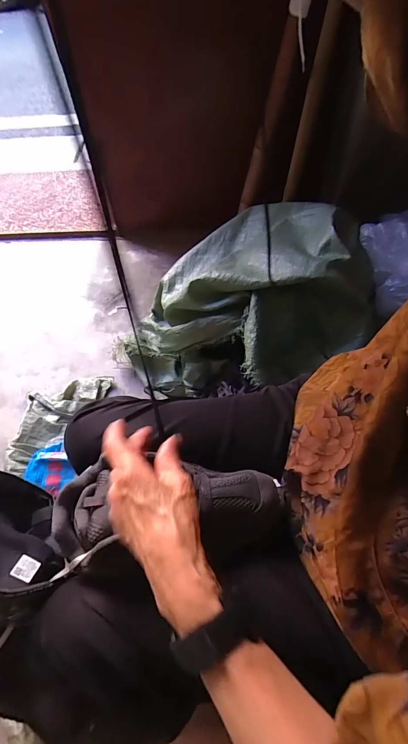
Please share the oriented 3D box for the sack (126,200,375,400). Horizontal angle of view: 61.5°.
[{"bbox_3d":[0.086,-0.180,0.883,0.575,0.299,0.437,-17,58,-7],"label":"sack"}]

